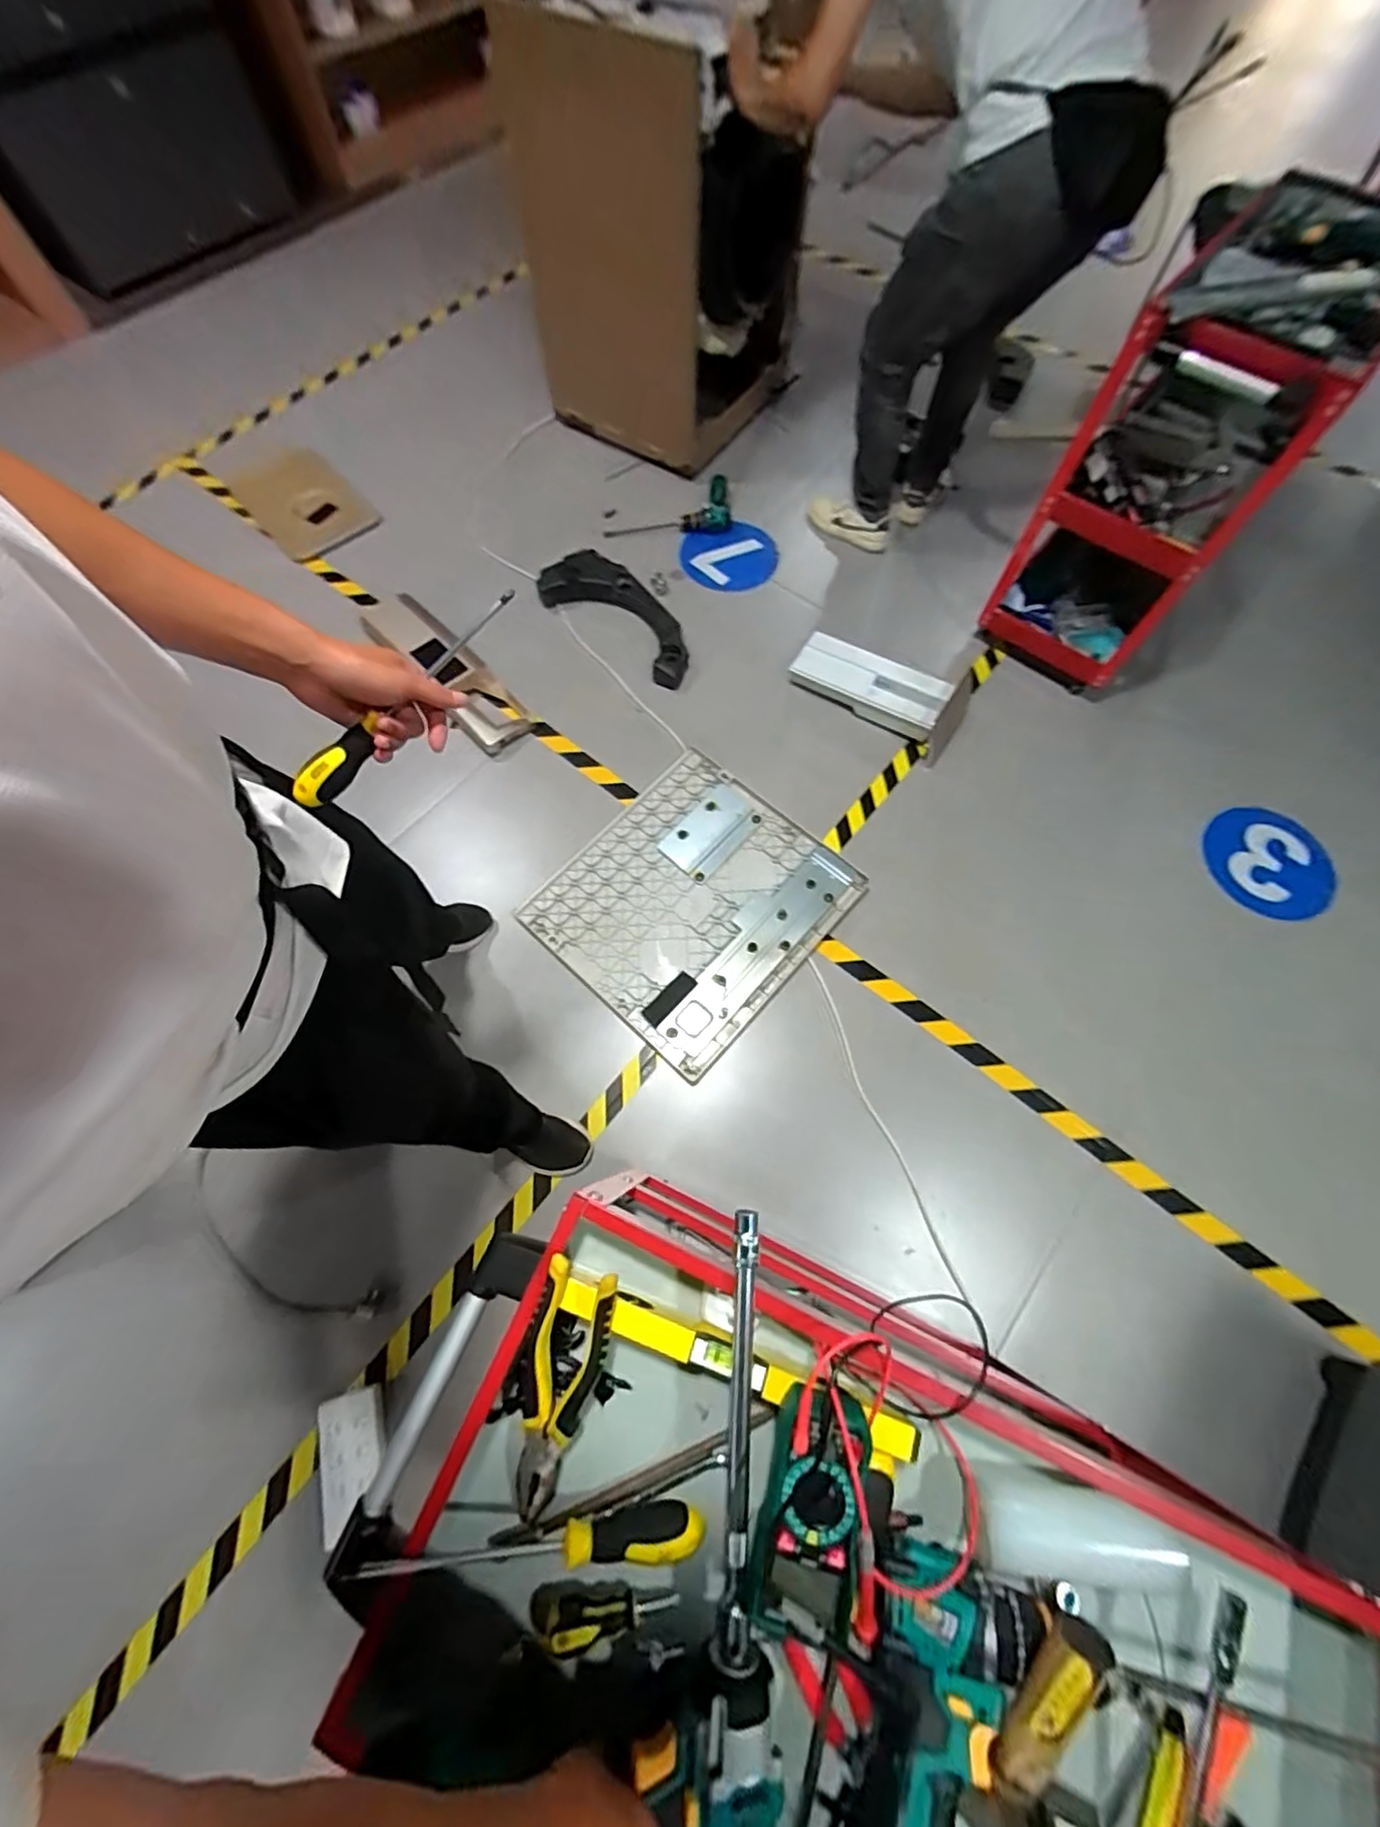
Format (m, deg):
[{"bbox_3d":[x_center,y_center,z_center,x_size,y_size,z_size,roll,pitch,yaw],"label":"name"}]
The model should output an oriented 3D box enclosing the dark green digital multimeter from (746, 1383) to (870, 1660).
[{"bbox_3d":[0.084,0.412,0.424,0.070,0.050,0.142,10,69,5],"label":"dark green digital multimeter"}]

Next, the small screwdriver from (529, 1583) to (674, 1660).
[{"bbox_3d":[-0.065,0.515,0.443,0.103,0.025,0.029,1,68,1],"label":"small screwdriver"}]

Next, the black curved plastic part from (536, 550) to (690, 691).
[{"bbox_3d":[-0.178,-0.834,1.672,0.517,0.076,0.210,36,73,14],"label":"black curved plastic part"}]

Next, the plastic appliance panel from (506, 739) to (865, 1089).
[{"bbox_3d":[0.008,-0.029,1.379,0.553,0.041,0.595,40,74,15],"label":"plastic appliance panel"}]

